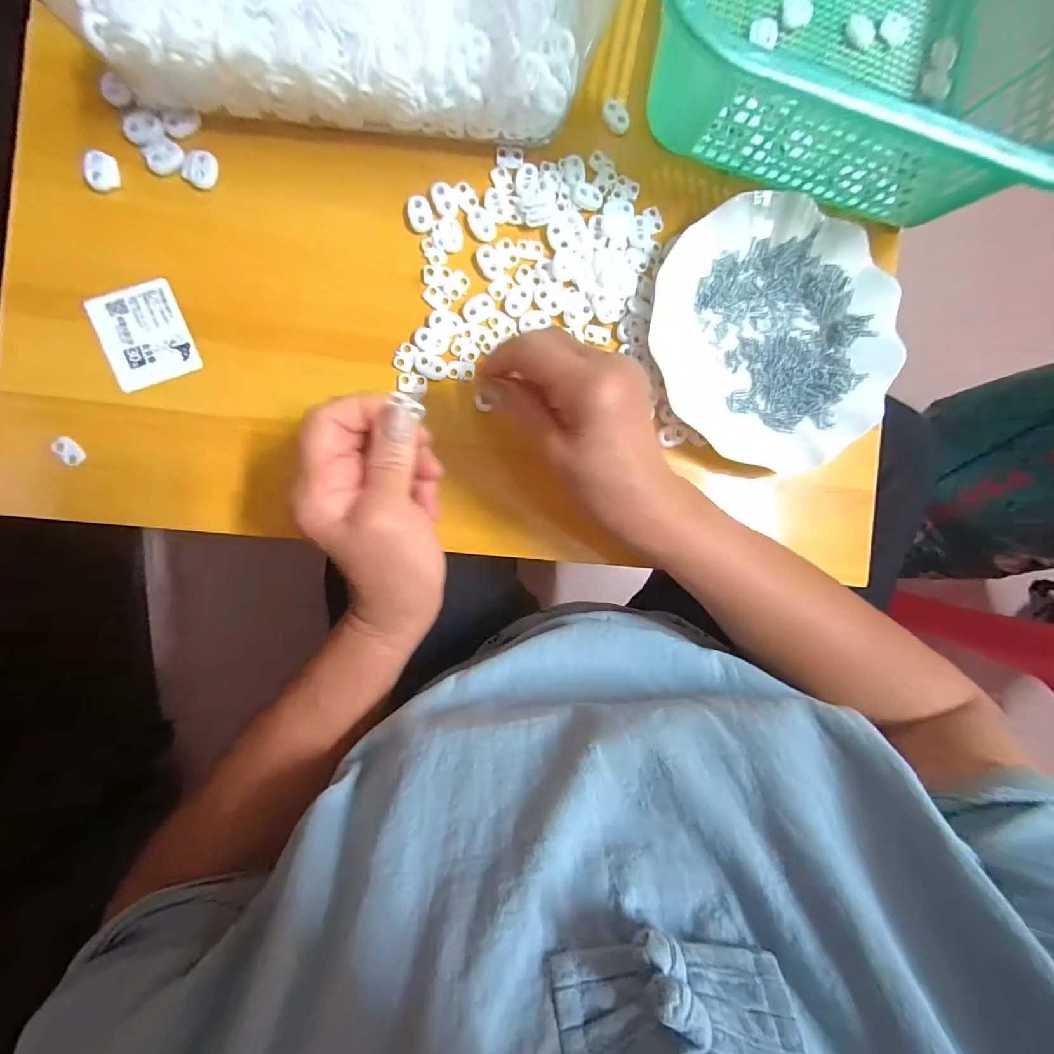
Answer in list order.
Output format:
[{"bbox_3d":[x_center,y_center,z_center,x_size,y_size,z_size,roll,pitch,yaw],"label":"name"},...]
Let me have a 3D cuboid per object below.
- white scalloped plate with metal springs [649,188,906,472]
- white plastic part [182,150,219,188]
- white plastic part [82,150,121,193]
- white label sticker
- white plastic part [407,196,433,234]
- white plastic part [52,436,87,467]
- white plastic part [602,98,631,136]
[{"bbox_3d":[0.178,-0.135,0.326,0.175,0.018,0.178,0,90,-7],"label":"white scalloped plate with metal springs"},{"bbox_3d":[-0.204,-0.223,0.286,0.017,0.005,0.022,24,87,-6],"label":"white plastic part"},{"bbox_3d":[-0.258,-0.216,0.278,0.016,0.004,0.024,-6,91,-7],"label":"white plastic part"},{"bbox_3d":[-0.238,-0.120,0.286,0.048,0.004,0.059,-22,94,-10],"label":"white label sticker"},{"bbox_3d":[-0.071,-0.209,0.304,0.016,0.004,0.022,-6,91,-7],"label":"white plastic part"},{"bbox_3d":[-0.278,-0.046,0.279,0.010,0.008,0.017,-31,93,-6],"label":"white plastic part"},{"bbox_3d":[0.063,-0.290,0.323,0.014,0.007,0.024,-44,94,-5],"label":"white plastic part"}]

